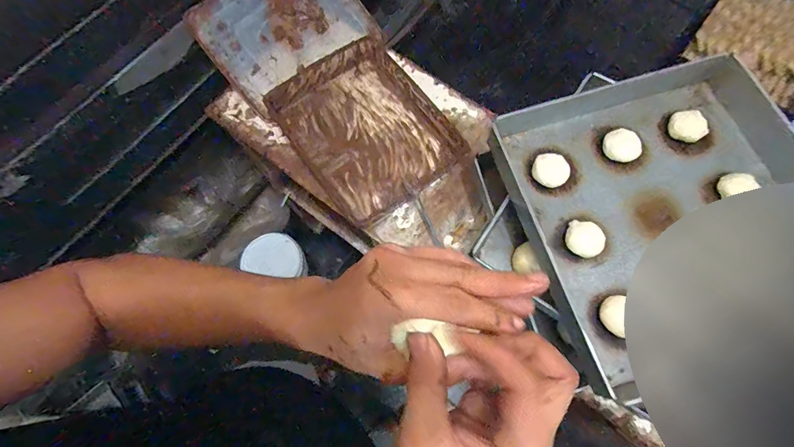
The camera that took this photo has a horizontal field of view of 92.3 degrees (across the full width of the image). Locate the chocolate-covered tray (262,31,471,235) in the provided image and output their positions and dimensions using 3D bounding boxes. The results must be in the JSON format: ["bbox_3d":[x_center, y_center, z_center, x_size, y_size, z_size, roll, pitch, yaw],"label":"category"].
[{"bbox_3d":[-0.065,-0.203,0.828,0.295,0.069,0.366,-34,73,-10],"label":"chocolate-covered tray"}]

